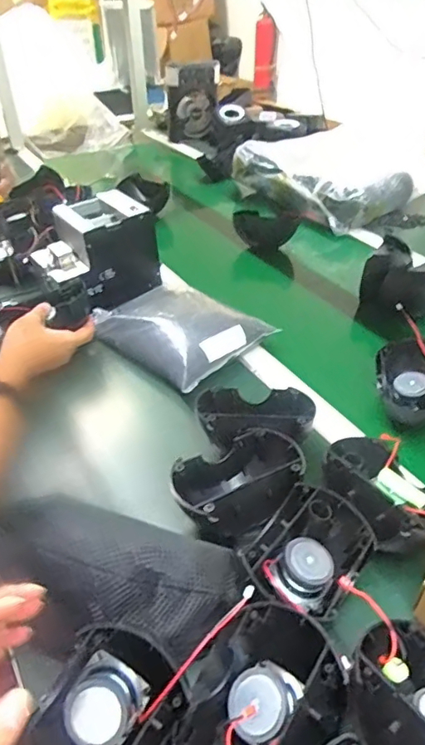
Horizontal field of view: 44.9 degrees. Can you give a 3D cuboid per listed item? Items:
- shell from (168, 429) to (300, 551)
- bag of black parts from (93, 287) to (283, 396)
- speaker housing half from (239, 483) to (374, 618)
[{"bbox_3d":[0.030,0.117,0.525,0.138,0.060,0.100,-18,41,-20],"label":"shell"},{"bbox_3d":[-0.060,-0.067,0.784,0.238,0.073,0.177,30,48,33],"label":"bag of black parts"},{"bbox_3d":[0.088,0.159,0.469,0.097,0.048,0.109,28,47,31],"label":"speaker housing half"}]

